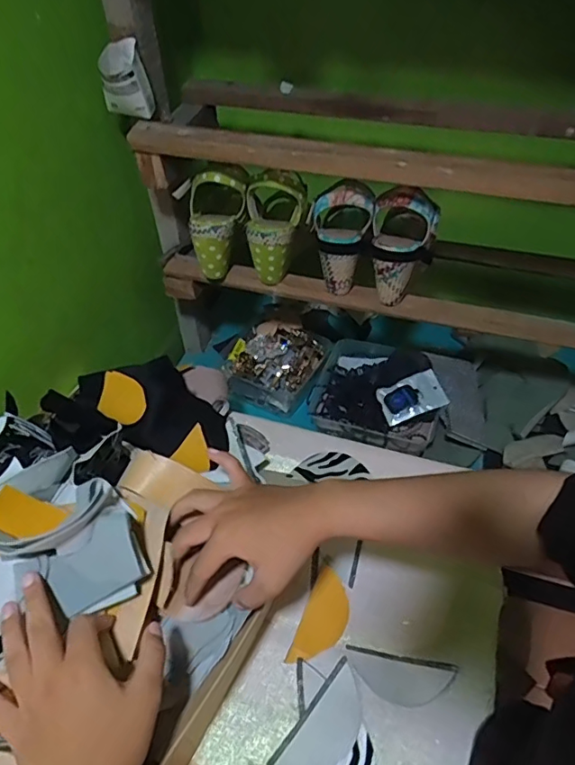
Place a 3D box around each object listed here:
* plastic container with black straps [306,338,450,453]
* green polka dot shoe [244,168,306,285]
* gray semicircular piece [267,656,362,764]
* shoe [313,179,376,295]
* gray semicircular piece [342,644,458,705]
[{"bbox_3d":[0.151,0.021,0.876,0.220,0.070,0.201,5,46,23],"label":"plastic container with black straps"},{"bbox_3d":[-0.024,-0.210,0.711,0.075,0.151,0.069,7,25,-3],"label":"green polka dot shoe"},{"bbox_3d":[0.038,0.322,0.490,0.050,0.005,0.107,32,55,27],"label":"gray semicircular piece"},{"bbox_3d":[0.069,-0.186,0.690,0.081,0.146,0.071,6,22,6],"label":"shoe"},{"bbox_3d":[0.112,0.291,0.518,0.104,0.006,0.043,9,47,9],"label":"gray semicircular piece"}]

